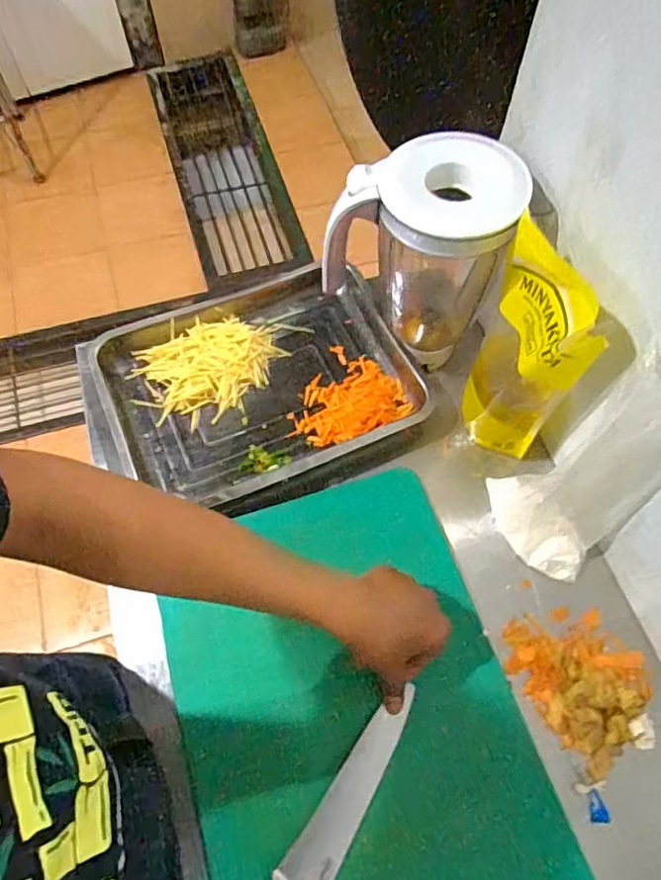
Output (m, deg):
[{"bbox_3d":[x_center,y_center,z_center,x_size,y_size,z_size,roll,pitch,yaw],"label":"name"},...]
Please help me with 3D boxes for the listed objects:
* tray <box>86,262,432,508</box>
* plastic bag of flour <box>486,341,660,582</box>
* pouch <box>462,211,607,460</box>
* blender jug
[{"bbox_3d":[-0.081,-0.068,0.687,0.341,0.043,0.263,-21,66,-11],"label":"tray"},{"bbox_3d":[0.235,0.035,0.530,0.101,0.234,0.123,-26,67,-13],"label":"plastic bag of flour"},{"bbox_3d":[0.199,-0.083,0.583,0.075,0.256,0.129,-14,65,-13],"label":"pouch"},{"bbox_3d":[0.088,-0.202,0.626,0.182,0.229,0.137,14,64,6],"label":"blender jug"}]

